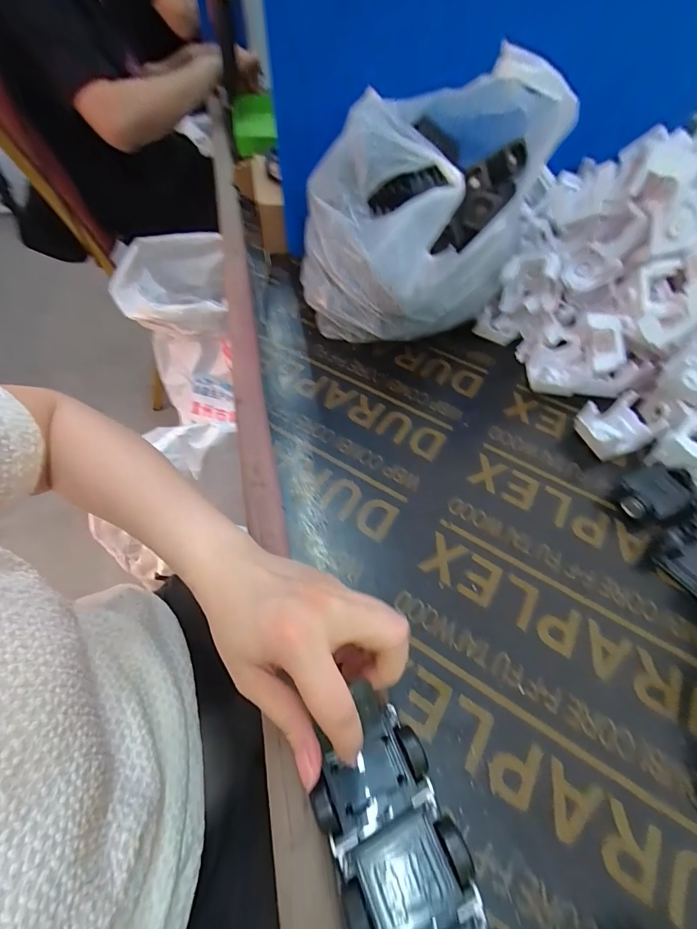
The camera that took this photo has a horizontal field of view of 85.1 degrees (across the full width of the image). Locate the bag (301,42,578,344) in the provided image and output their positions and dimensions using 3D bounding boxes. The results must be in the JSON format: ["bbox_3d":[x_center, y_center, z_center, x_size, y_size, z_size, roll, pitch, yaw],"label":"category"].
[{"bbox_3d":[0.082,-0.260,0.399,0.191,0.228,0.237,39,63,21],"label":"bag"}]

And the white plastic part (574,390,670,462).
[{"bbox_3d":[0.260,-0.035,0.371,0.061,0.038,0.047,-15,59,-12],"label":"white plastic part"}]

